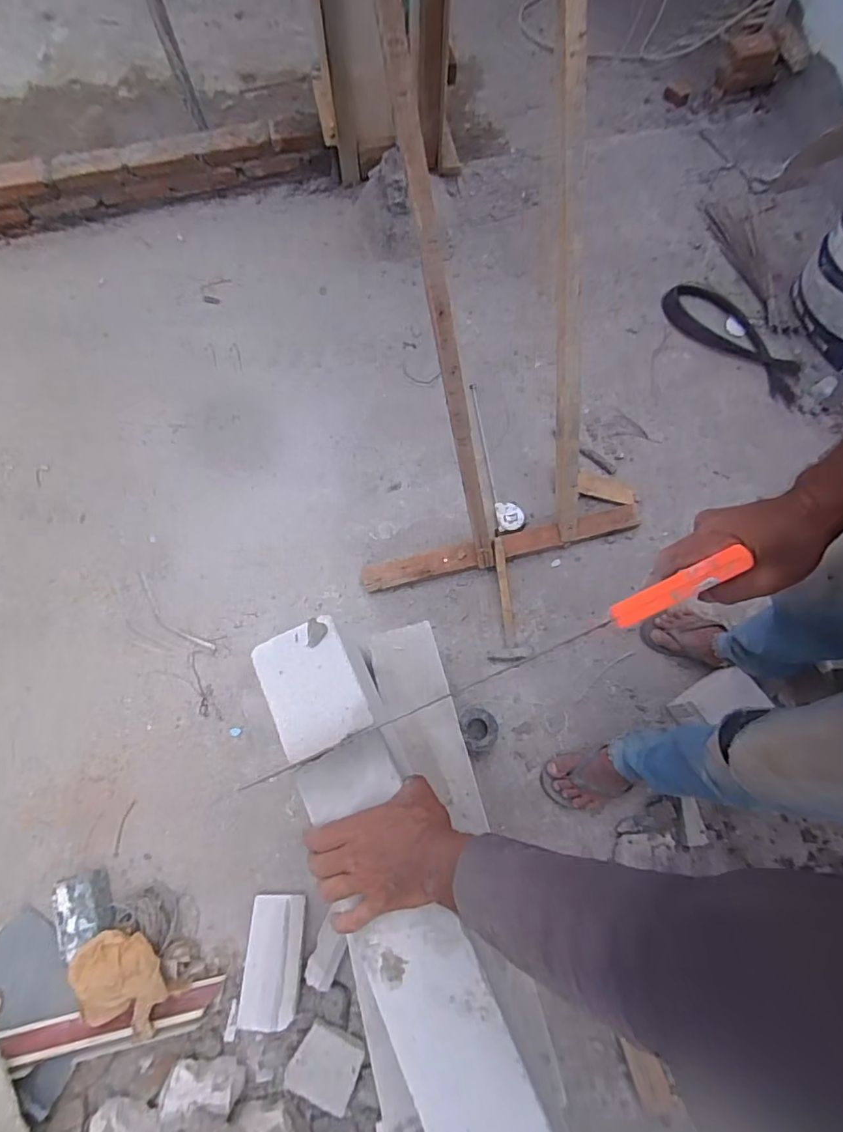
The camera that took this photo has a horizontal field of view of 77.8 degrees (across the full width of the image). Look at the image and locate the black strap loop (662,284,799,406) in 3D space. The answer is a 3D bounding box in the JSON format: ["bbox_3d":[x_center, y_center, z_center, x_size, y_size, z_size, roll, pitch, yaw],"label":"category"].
[{"bbox_3d":[0.870,-0.635,1.452,0.190,0.014,0.446,-37,75,-12],"label":"black strap loop"}]

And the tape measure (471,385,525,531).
[{"bbox_3d":[0.184,-0.282,1.317,0.063,0.030,0.424,-9,71,-4],"label":"tape measure"}]

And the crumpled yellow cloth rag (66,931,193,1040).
[{"bbox_3d":[-0.521,0.733,0.919,0.141,0.091,0.181,-31,74,-11],"label":"crumpled yellow cloth rag"}]

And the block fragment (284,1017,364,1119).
[{"bbox_3d":[-0.168,0.867,0.905,0.113,0.027,0.100,24,65,0],"label":"block fragment"}]

